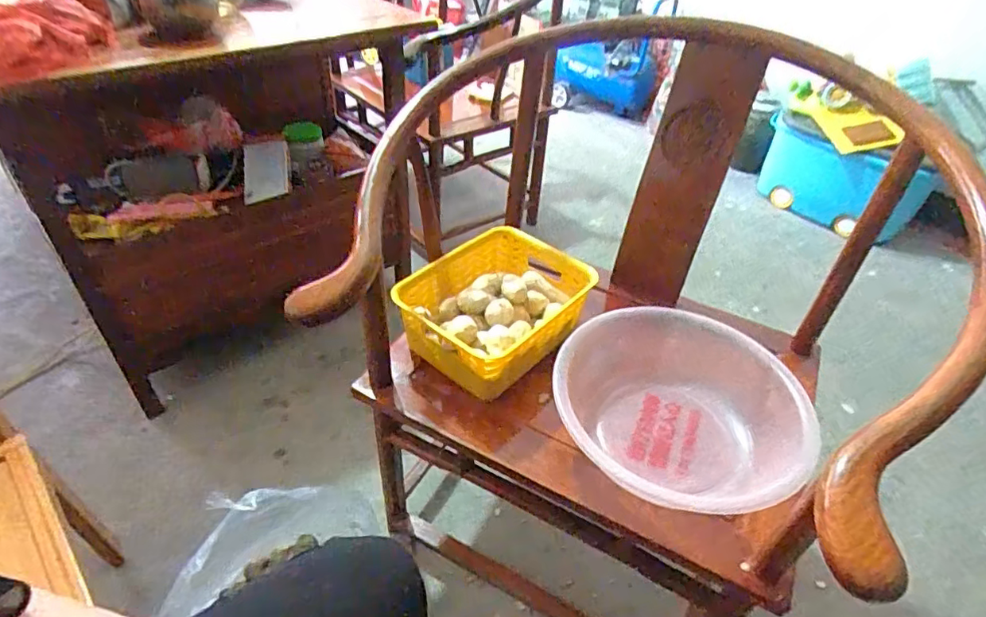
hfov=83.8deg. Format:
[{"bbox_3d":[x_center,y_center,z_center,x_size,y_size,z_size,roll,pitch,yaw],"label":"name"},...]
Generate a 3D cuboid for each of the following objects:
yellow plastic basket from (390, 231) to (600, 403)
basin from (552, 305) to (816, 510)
[{"bbox_3d":[0.005,-0.002,0.812,0.201,0.111,0.248,34,49,28],"label":"yellow plastic basket"},{"bbox_3d":[0.221,0.128,0.684,0.284,0.099,0.279,3,44,-2],"label":"basin"}]

